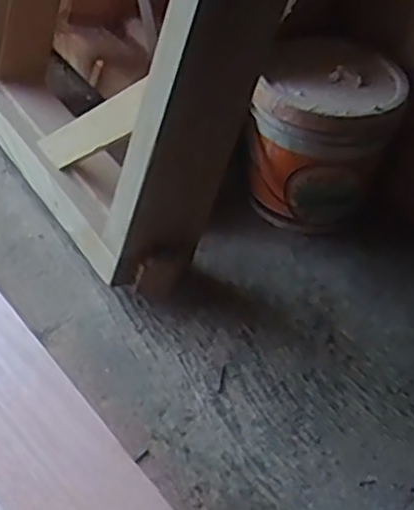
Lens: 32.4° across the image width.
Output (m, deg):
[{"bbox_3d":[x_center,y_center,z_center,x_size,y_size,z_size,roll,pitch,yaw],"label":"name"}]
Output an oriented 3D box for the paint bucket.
[{"bbox_3d":[0.153,-0.148,0.955,0.171,0.223,0.168,4,43,-3],"label":"paint bucket"}]

